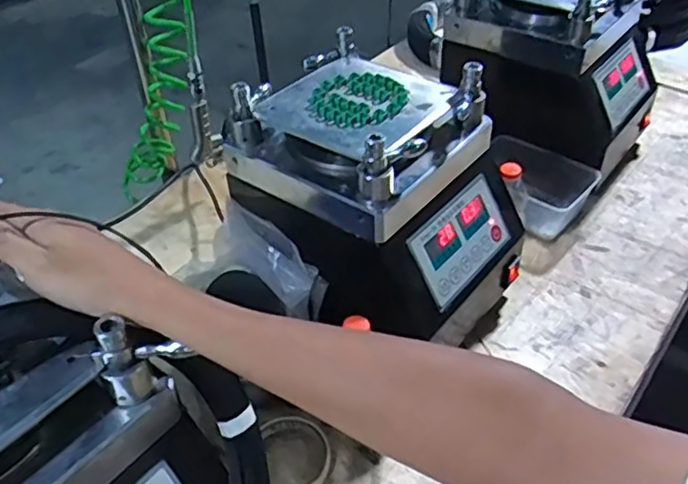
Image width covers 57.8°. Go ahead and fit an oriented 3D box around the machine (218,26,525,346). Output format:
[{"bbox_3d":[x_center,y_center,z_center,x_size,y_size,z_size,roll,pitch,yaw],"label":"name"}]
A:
[{"bbox_3d":[0.046,-0.041,0.730,0.277,0.269,0.239,30,51,33],"label":"machine"}]

